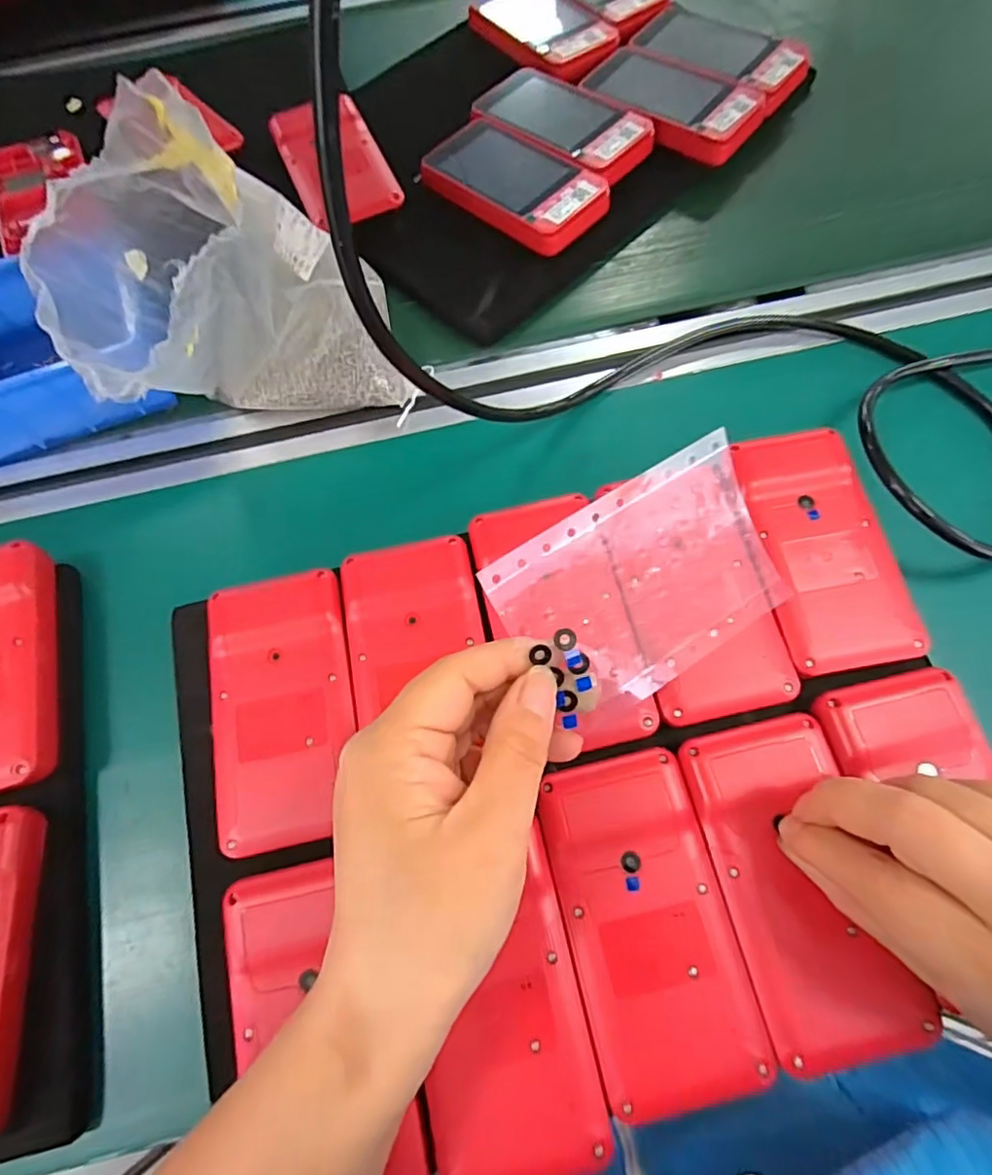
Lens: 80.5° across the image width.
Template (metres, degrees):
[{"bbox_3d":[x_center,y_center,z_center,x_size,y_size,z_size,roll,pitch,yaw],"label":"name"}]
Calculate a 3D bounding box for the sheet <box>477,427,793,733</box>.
[{"bbox_3d":[0.052,-0.001,0.204,0.096,0.004,0.066,-31,102,-9],"label":"sheet"}]

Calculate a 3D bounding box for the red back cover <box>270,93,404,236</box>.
[{"bbox_3d":[-0.108,-0.286,0.393,0.061,0.008,0.124,-23,69,-6],"label":"red back cover"}]

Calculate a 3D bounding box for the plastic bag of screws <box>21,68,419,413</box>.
[{"bbox_3d":[-0.137,-0.151,0.300,0.156,0.136,0.108,-25,69,-7],"label":"plastic bag of screws"}]

